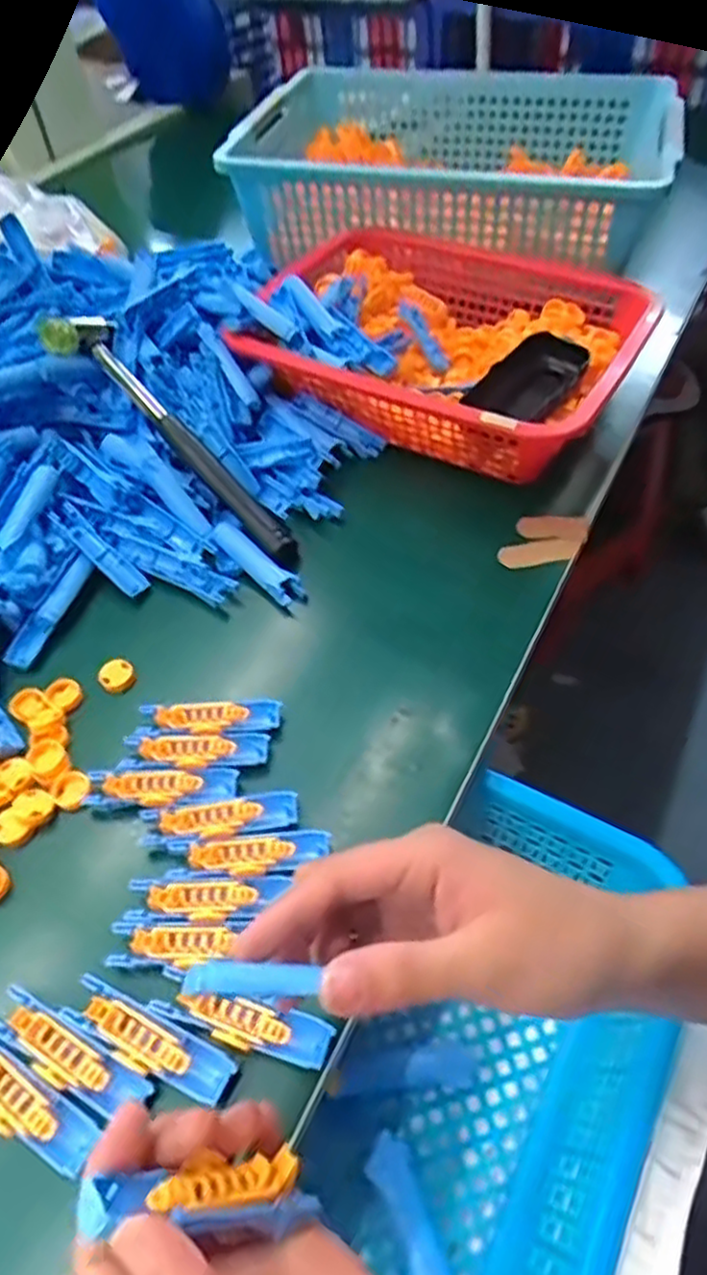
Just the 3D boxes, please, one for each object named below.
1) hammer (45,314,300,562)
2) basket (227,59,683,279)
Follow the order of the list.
[{"bbox_3d":[-0.119,-0.136,0.482,0.046,0.019,0.239,-40,80,-24],"label":"hammer"},{"bbox_3d":[0.078,-0.423,0.622,0.370,0.085,0.226,19,56,19],"label":"basket"}]

